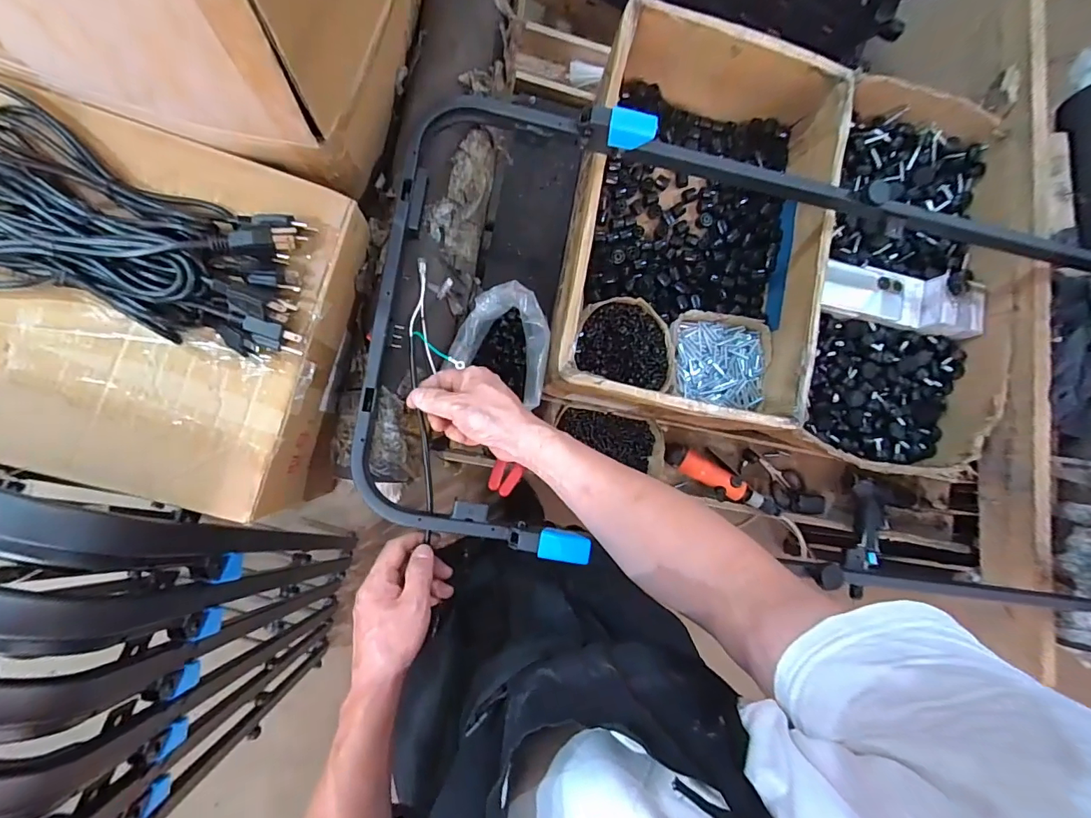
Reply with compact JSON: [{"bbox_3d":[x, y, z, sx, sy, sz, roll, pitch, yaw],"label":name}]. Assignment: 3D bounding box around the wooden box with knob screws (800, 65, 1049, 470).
[{"bbox_3d":[0.597,-0.208,0.773,0.308,0.122,0.621,12,86,-8],"label":"wooden box with knob screws"}]

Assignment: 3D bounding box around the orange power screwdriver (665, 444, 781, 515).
[{"bbox_3d":[0.296,0.123,0.820,0.217,0.050,0.051,33,83,-6],"label":"orange power screwdriver"}]

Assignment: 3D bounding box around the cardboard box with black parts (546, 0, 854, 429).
[{"bbox_3d":[0.218,-0.256,0.716,0.351,0.174,0.526,11,86,-8],"label":"cardboard box with black parts"}]

